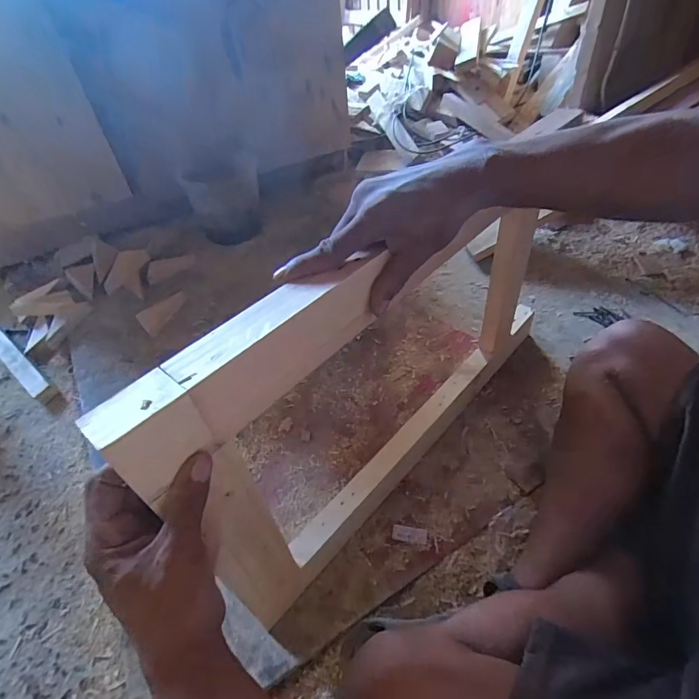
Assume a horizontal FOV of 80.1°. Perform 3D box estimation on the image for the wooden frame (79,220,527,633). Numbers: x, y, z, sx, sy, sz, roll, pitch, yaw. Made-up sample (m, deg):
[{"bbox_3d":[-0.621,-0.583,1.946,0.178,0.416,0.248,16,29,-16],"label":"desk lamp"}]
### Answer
[{"bbox_3d":[0.085,0.005,0.529,0.059,0.403,0.638,32,57,30],"label":"wooden frame"}]

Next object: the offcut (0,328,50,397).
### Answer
[{"bbox_3d":[-0.735,0.017,0.909,0.329,0.039,0.043,28,55,30],"label":"offcut"}]

